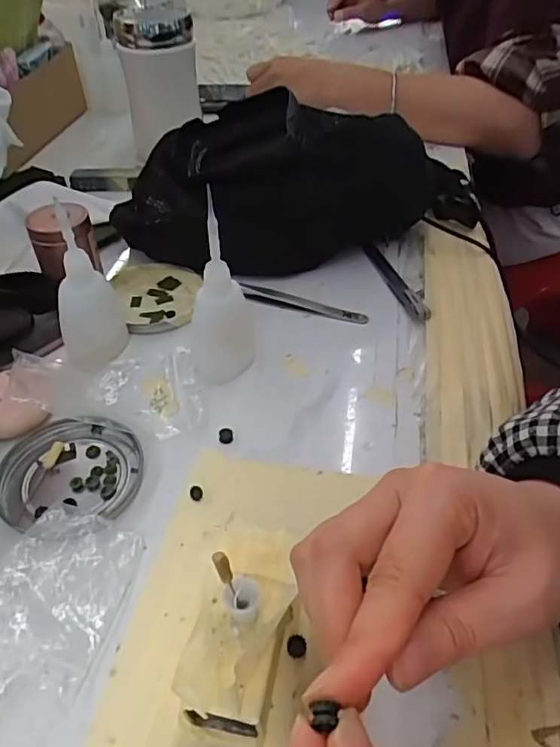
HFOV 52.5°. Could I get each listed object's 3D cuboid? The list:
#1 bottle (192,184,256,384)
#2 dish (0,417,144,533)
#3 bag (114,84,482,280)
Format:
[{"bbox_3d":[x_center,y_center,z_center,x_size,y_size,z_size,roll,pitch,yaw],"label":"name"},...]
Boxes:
[{"bbox_3d":[-0.037,-0.045,0.353,0.040,0.107,0.036,-7,44,-7],"label":"bottle"},{"bbox_3d":[-0.120,0.054,0.324,0.077,0.012,0.068,-10,45,-11],"label":"dish"},{"bbox_3d":[0.037,-0.155,0.461,0.335,0.117,0.077,-9,45,-9],"label":"bag"}]

